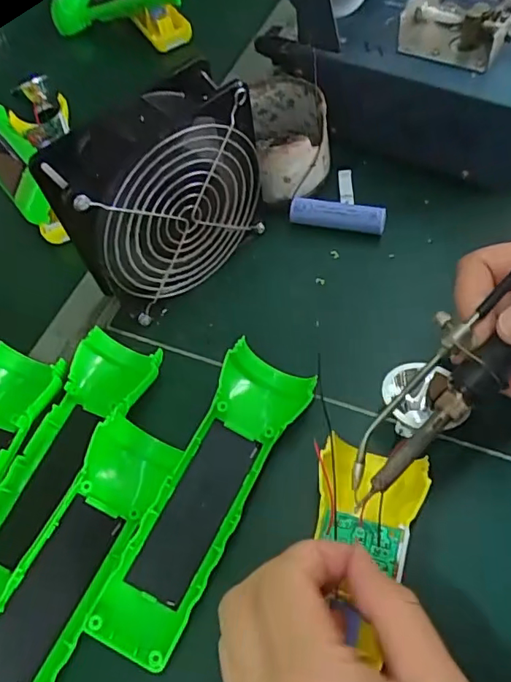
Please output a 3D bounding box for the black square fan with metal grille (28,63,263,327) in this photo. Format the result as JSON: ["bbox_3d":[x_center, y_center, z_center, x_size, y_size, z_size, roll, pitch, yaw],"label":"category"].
[{"bbox_3d":[-0.054,-0.082,0.323,0.122,0.119,0.050,-36,59,-14],"label":"black square fan with metal grille"}]

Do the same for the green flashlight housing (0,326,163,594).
[{"bbox_3d":[-0.108,0.059,0.283,0.049,0.032,0.167,17,62,20],"label":"green flashlight housing"}]

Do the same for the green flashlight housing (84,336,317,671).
[{"bbox_3d":[-0.025,0.075,0.272,0.045,0.028,0.160,25,63,17],"label":"green flashlight housing"}]

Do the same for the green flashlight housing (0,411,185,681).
[{"bbox_3d":[-0.092,0.114,0.257,0.043,0.033,0.161,19,62,14],"label":"green flashlight housing"}]

